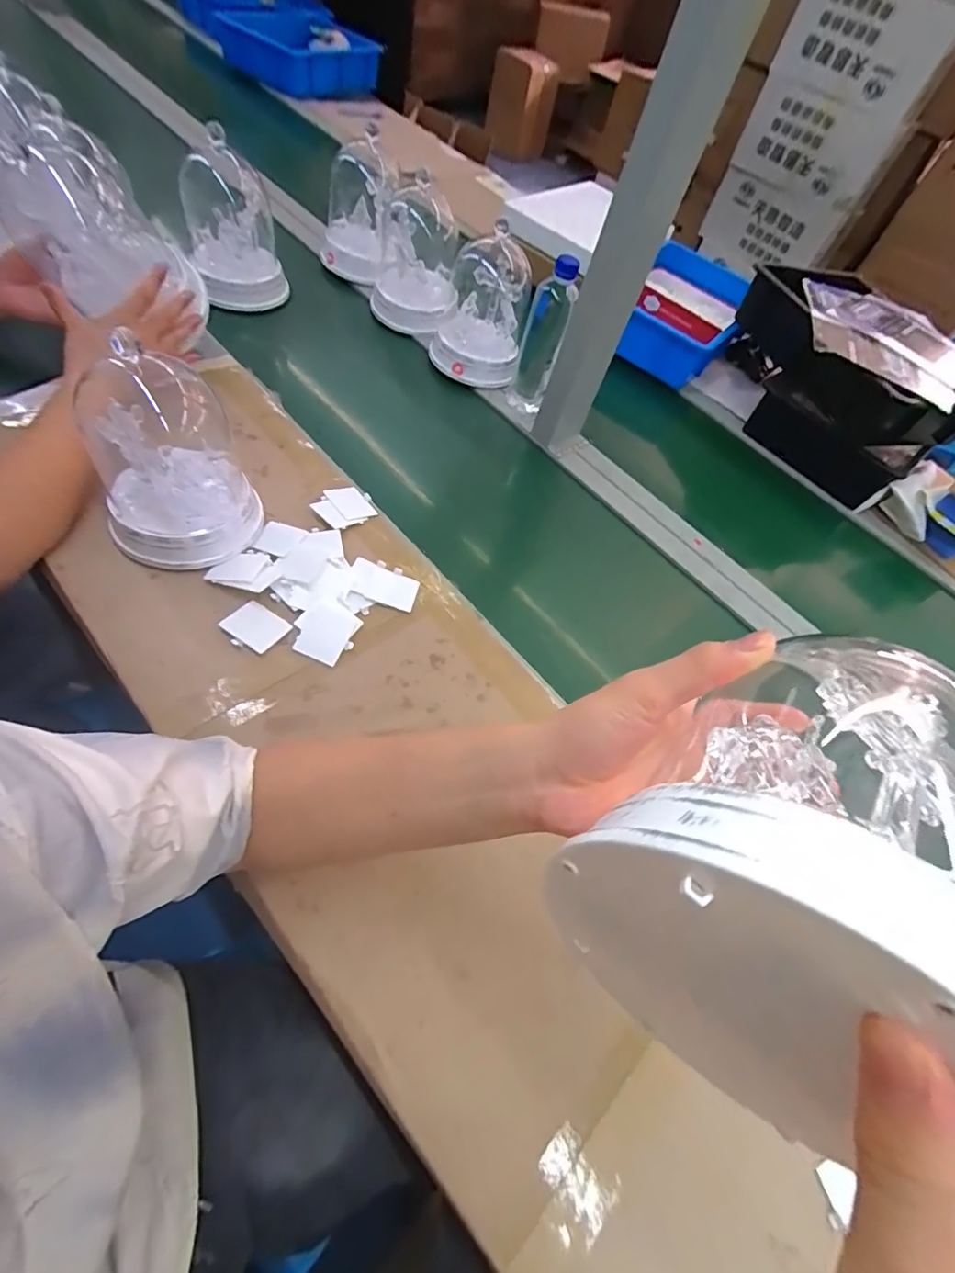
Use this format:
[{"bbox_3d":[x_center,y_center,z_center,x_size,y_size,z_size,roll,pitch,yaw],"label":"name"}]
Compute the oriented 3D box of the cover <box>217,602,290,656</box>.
[{"bbox_3d":[-0.229,-0.009,0.523,0.053,0.006,0.049,38,54,6],"label":"cover"}]

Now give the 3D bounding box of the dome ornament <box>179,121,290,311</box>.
[{"bbox_3d":[-0.392,-0.643,0.800,0.136,0.202,0.146,-13,47,-10],"label":"dome ornament"}]

